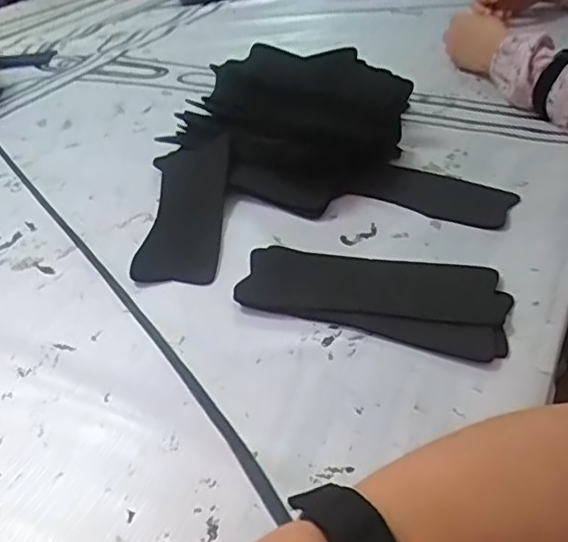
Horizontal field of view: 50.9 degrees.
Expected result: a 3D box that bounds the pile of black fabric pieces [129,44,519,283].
[{"bbox_3d":[0.015,-0.139,0.601,0.332,0.074,0.332,-10,37,-6],"label":"pile of black fabric pieces"}]

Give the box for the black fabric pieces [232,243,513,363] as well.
[{"bbox_3d":[0.065,0.016,0.448,0.193,0.010,0.094,10,39,18],"label":"black fabric pieces"}]

